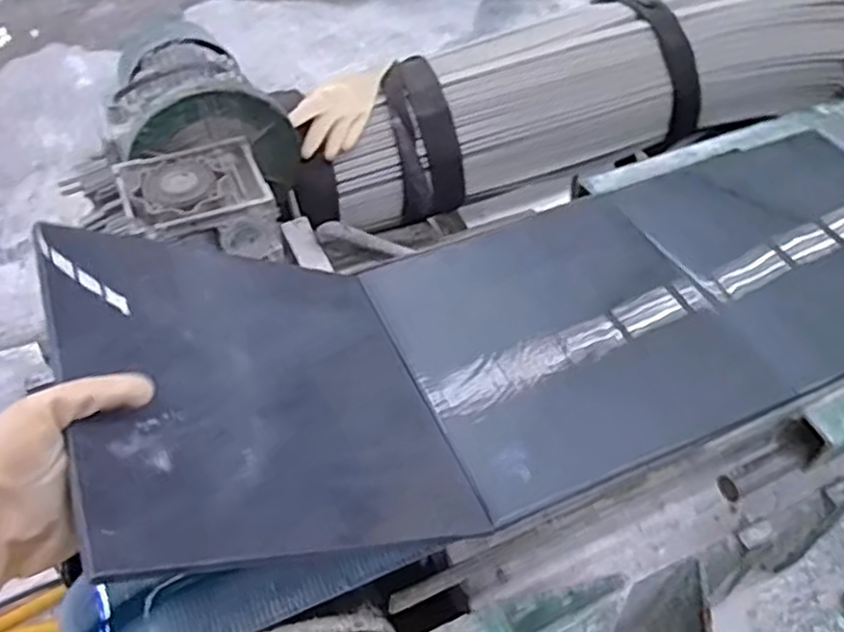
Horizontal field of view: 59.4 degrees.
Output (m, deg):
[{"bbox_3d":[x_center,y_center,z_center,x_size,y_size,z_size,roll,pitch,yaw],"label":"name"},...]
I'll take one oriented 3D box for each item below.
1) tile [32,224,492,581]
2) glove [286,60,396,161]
[{"bbox_3d":[-0.119,0.049,0.573,0.302,0.013,0.297,8,39,-41],"label":"tile"},{"bbox_3d":[-0.122,-0.314,1.106,0.102,0.037,0.200,16,51,14],"label":"glove"}]

